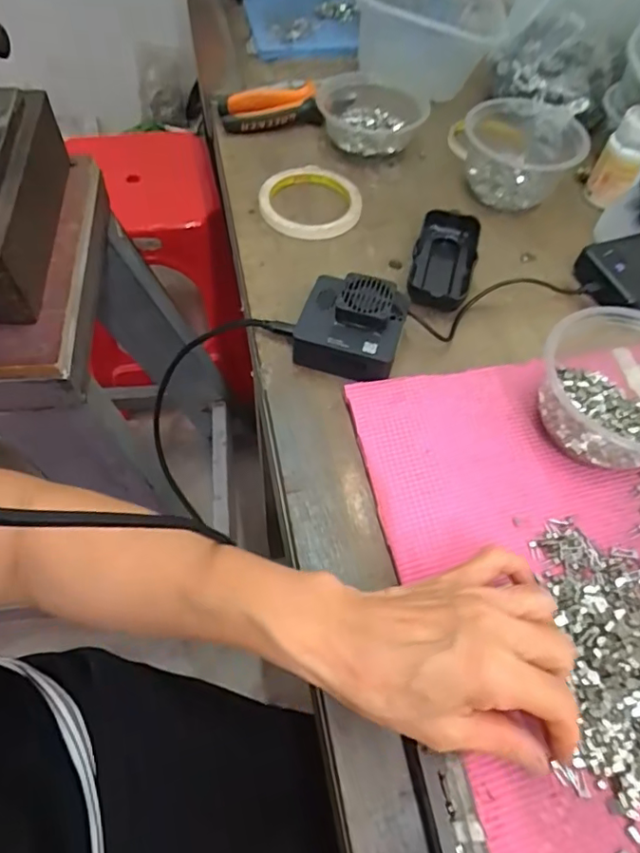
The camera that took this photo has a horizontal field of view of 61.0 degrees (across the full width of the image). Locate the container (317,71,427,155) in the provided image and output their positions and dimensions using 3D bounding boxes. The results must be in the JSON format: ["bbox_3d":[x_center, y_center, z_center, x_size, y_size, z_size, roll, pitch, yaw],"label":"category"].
[{"bbox_3d":[0.054,-0.339,0.589,0.113,0.042,0.111,-1,58,-2],"label":"container"}]

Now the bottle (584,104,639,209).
[{"bbox_3d":[0.297,-0.261,0.528,0.043,0.078,0.046,29,62,16],"label":"bottle"}]

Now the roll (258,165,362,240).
[{"bbox_3d":[-0.009,-0.222,0.531,0.098,0.013,0.097,1,58,-1],"label":"roll"}]

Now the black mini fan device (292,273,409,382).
[{"bbox_3d":[0.025,-0.078,0.421,0.076,0.043,0.071,19,59,10],"label":"black mini fan device"}]

